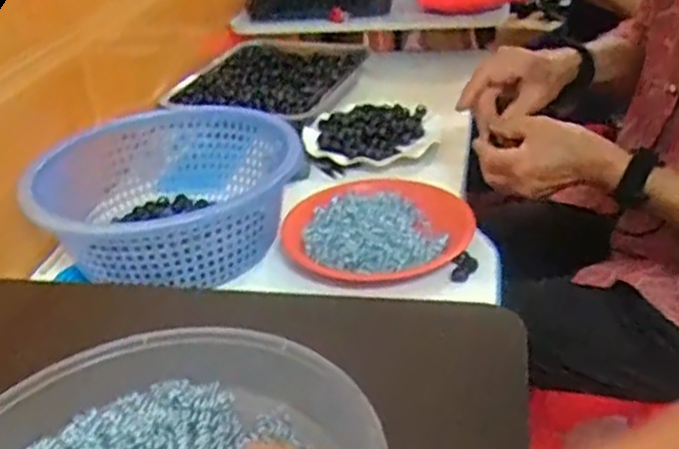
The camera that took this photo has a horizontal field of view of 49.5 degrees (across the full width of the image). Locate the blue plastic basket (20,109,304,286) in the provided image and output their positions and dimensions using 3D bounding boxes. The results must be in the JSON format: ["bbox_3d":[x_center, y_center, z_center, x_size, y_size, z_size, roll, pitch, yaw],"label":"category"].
[{"bbox_3d":[-0.169,-0.030,0.774,0.243,0.098,0.270,-1,31,5],"label":"blue plastic basket"}]

